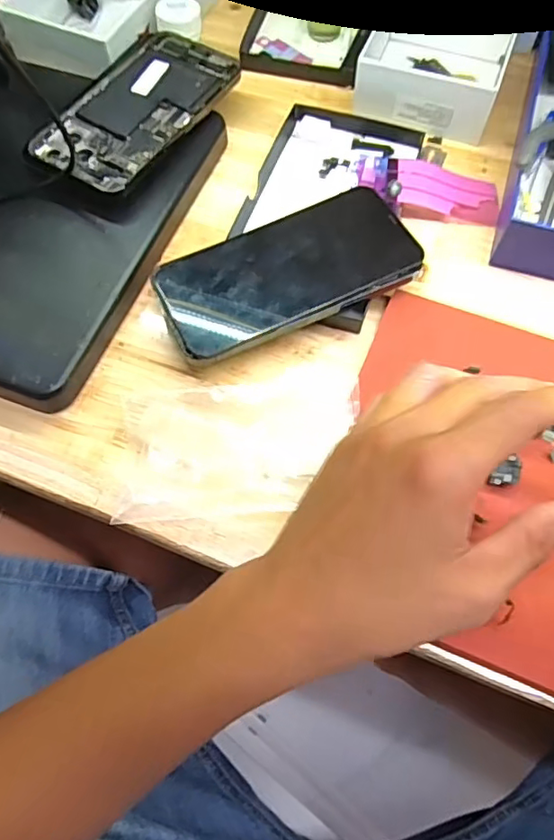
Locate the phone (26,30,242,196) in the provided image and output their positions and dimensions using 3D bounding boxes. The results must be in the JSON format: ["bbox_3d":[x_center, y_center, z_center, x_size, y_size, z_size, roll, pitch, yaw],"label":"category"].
[{"bbox_3d":[-0.099,-0.223,0.395,0.080,0.008,0.155,31,69,9],"label":"phone"}]

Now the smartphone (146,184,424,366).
[{"bbox_3d":[0.006,-0.094,0.341,0.158,0.012,0.076,-24,68,-10],"label":"smartphone"}]

